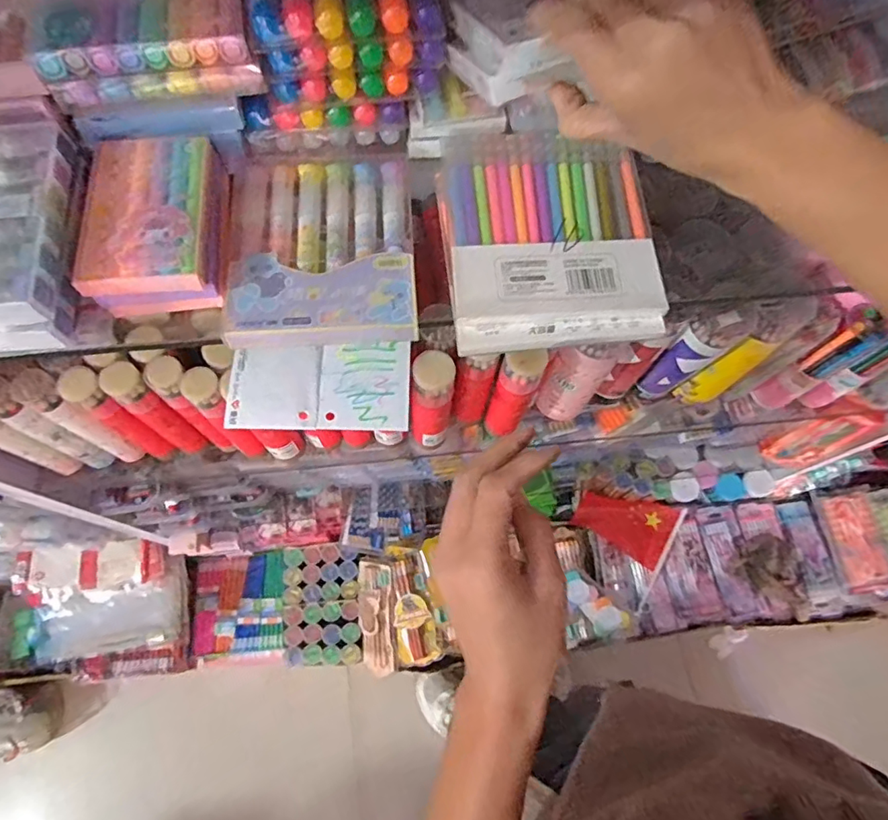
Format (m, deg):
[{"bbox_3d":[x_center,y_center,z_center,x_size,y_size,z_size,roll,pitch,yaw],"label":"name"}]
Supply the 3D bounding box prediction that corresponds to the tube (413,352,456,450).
[{"bbox_3d":[-0.012,-0.004,0.564,0.039,0.181,0.032,2,68,-1],"label":"tube"}]

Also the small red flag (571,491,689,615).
[{"bbox_3d":[0.369,0.262,1.117,0.199,0.060,0.214,28,70,9],"label":"small red flag"}]

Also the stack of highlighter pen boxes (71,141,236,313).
[{"bbox_3d":[-0.193,-0.121,0.361,0.082,0.033,0.132,-5,69,-4],"label":"stack of highlighter pen boxes"}]

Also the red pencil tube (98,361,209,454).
[{"bbox_3d":[-0.291,0.005,0.555,0.034,0.175,0.034,35,71,11],"label":"red pencil tube"}]

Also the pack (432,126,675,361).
[{"bbox_3d":[0.071,-0.126,0.385,0.142,0.026,0.164,-6,69,-4],"label":"pack"}]

